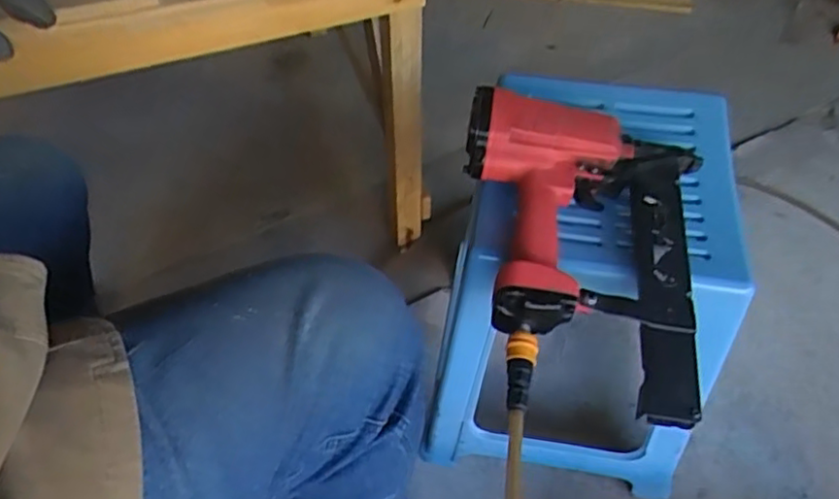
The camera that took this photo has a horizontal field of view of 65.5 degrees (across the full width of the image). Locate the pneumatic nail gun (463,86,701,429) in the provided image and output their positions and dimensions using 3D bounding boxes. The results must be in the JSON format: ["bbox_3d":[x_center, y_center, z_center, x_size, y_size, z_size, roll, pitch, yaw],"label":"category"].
[{"bbox_3d":[0.142,-0.014,0.593,0.214,0.091,0.310,7,52,7],"label":"pneumatic nail gun"}]

